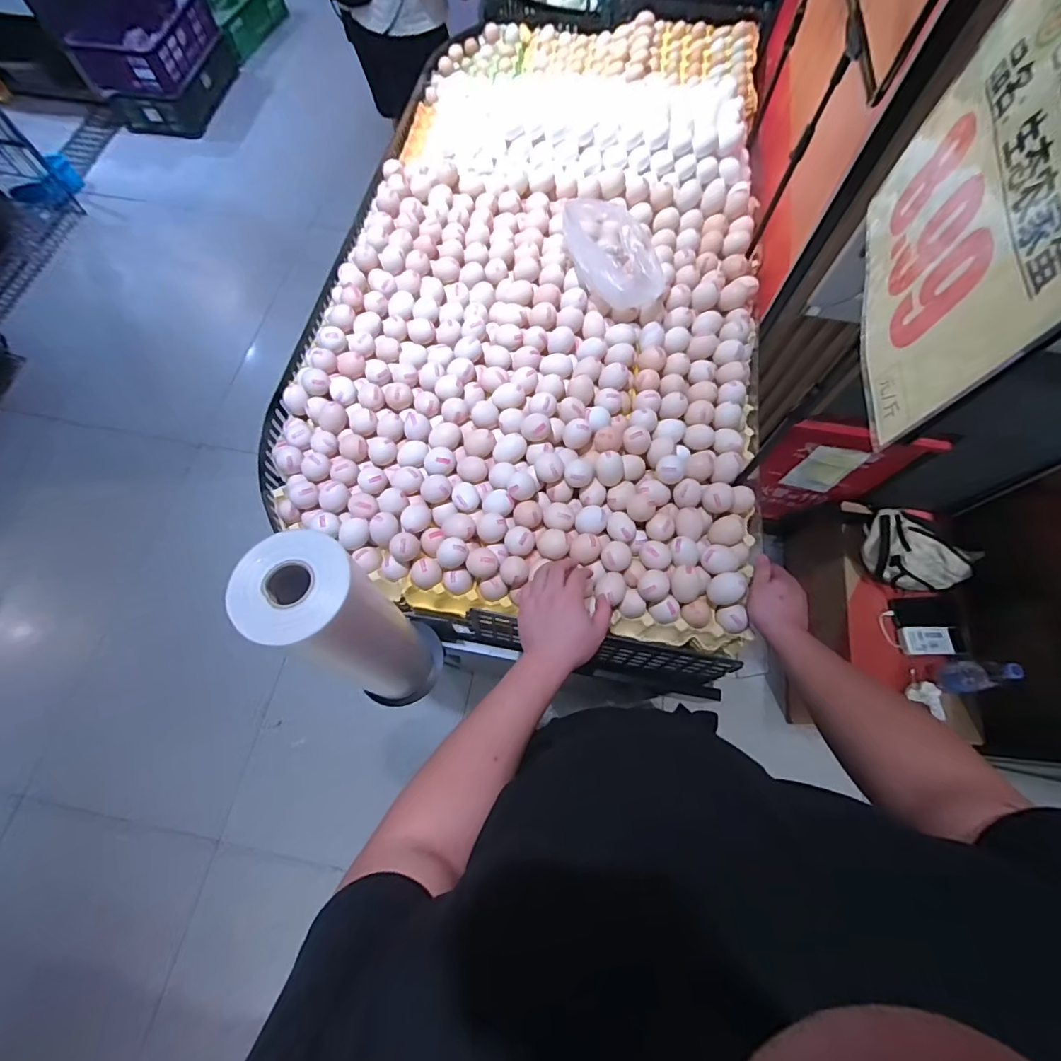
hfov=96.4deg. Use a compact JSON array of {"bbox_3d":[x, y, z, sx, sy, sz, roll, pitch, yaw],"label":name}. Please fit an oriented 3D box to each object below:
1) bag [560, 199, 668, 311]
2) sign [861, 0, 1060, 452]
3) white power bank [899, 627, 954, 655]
[{"bbox_3d":[0.132,-0.485,0.840,0.122,0.097,0.223,-24,71,-10],"label":"bag"},{"bbox_3d":[0.315,-0.232,0.333,0.013,0.218,0.282,13,69,2],"label":"sign"},{"bbox_3d":[1.050,0.291,1.253,0.126,0.026,0.072,1,69,-1],"label":"white power bank"}]

